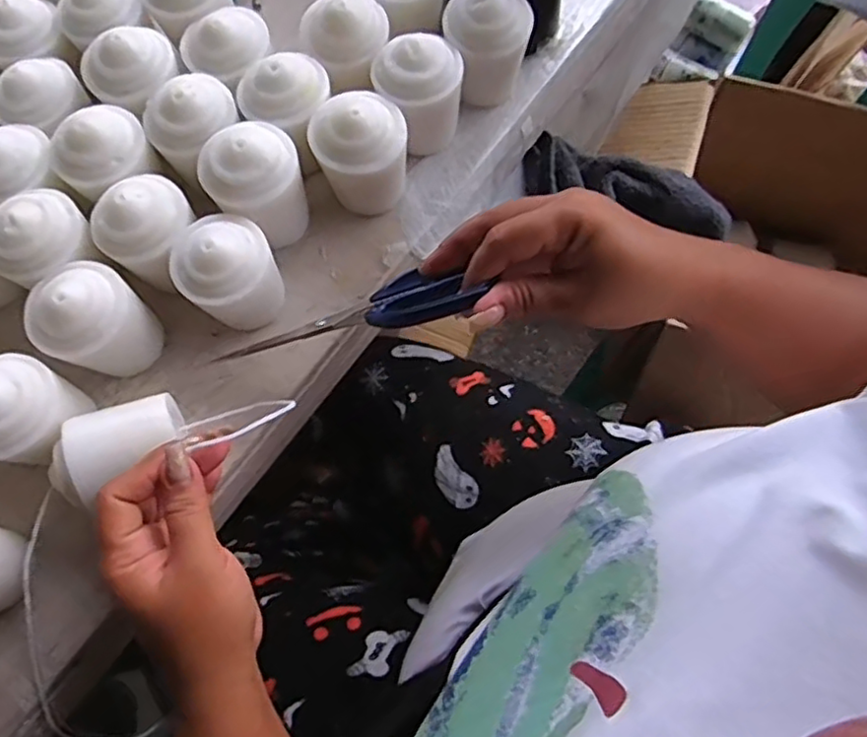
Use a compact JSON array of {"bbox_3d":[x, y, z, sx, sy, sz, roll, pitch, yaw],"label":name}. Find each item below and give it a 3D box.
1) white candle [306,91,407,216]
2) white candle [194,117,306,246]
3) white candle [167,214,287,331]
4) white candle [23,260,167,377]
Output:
[{"bbox_3d":[-0.045,-0.132,0.407,0.054,0.072,0.048,1,73,2],"label":"white candle"},{"bbox_3d":[-0.106,-0.110,0.398,0.057,0.068,0.052,-29,74,-7],"label":"white candle"},{"bbox_3d":[-0.119,-0.053,0.387,0.055,0.067,0.053,0,73,1],"label":"white candle"},{"bbox_3d":[-0.198,-0.028,0.381,0.052,0.065,0.054,0,73,1],"label":"white candle"}]

